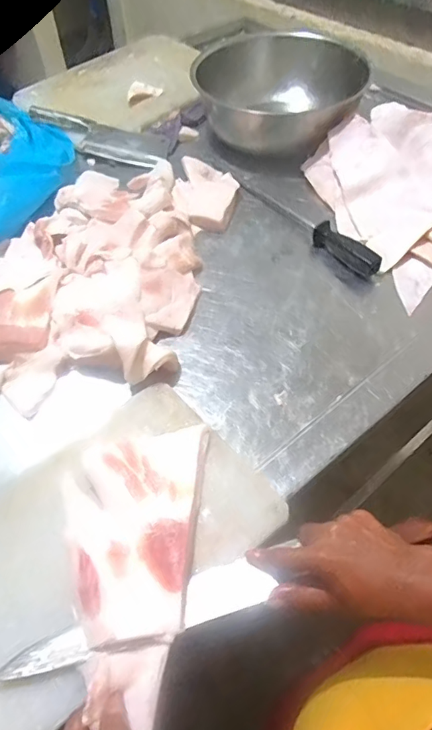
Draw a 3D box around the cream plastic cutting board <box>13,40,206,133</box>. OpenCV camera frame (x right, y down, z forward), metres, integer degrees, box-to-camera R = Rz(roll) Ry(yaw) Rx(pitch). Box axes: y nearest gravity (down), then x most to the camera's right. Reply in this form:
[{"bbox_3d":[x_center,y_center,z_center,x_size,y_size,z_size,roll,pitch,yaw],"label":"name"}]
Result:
[{"bbox_3d":[-0.195,-0.635,1.074,0.439,0.022,0.297,-37,61,-23],"label":"cream plastic cutting board"}]

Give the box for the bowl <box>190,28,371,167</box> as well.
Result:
[{"bbox_3d":[0.125,-0.517,0.943,0.281,0.124,0.280,-1,54,1],"label":"bowl"}]

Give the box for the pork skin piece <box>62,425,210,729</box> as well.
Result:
[{"bbox_3d":[-0.079,0.207,0.445,0.144,0.032,0.322,-2,52,-3],"label":"pork skin piece"}]

